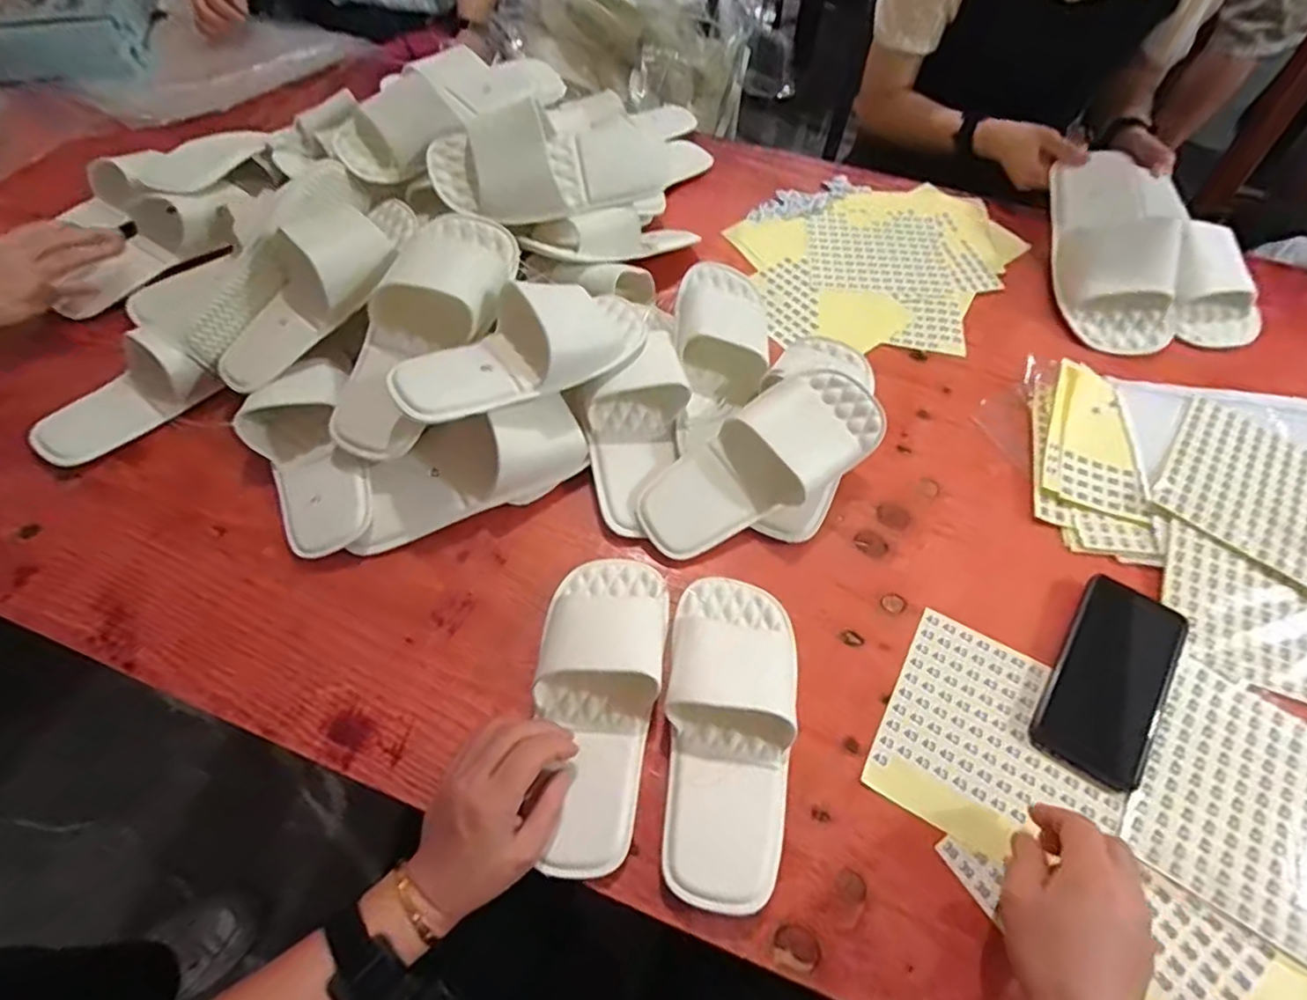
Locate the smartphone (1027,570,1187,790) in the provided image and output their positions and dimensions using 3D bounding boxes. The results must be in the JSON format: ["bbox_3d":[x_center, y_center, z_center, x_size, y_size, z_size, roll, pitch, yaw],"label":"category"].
[{"bbox_3d":[0.360,0.141,0.492,0.077,0.010,0.155,30,72,16],"label":"smartphone"}]

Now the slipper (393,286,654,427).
[{"bbox_3d":[-0.111,-0.134,0.541,0.230,0.054,0.093,-26,62,-17],"label":"slipper"}]

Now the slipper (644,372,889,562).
[{"bbox_3d":[0.094,-0.034,0.551,0.231,0.055,0.103,-32,65,-3],"label":"slipper"}]

